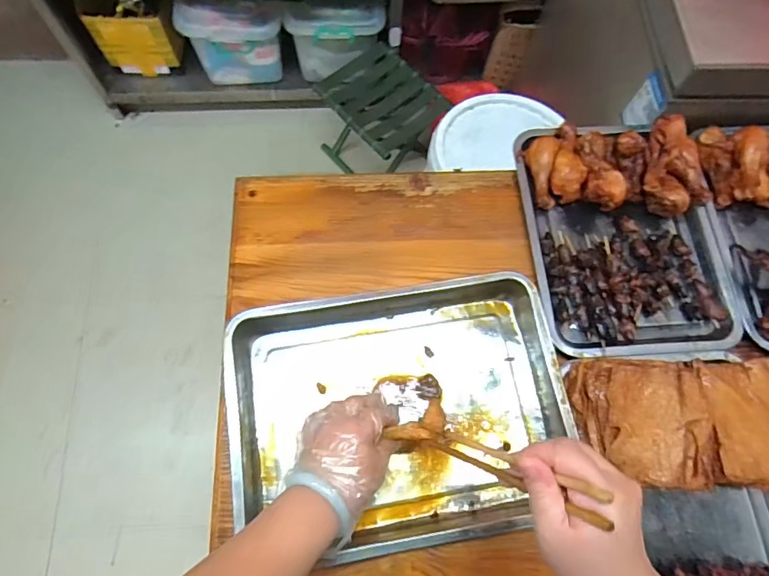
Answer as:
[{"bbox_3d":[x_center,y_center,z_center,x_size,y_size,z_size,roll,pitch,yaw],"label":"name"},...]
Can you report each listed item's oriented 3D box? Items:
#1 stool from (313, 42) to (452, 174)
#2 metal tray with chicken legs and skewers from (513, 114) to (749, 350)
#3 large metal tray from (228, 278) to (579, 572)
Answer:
[{"bbox_3d":[-0.009,-0.471,1.408,0.310,0.274,0.254,44,74,12],"label":"stool"},{"bbox_3d":[0.331,-0.079,0.665,0.259,0.076,0.333,-2,70,-3],"label":"metal tray with chicken legs and skewers"},{"bbox_3d":[0.014,0.146,0.588,0.390,0.059,0.298,-6,71,-4],"label":"large metal tray"}]

